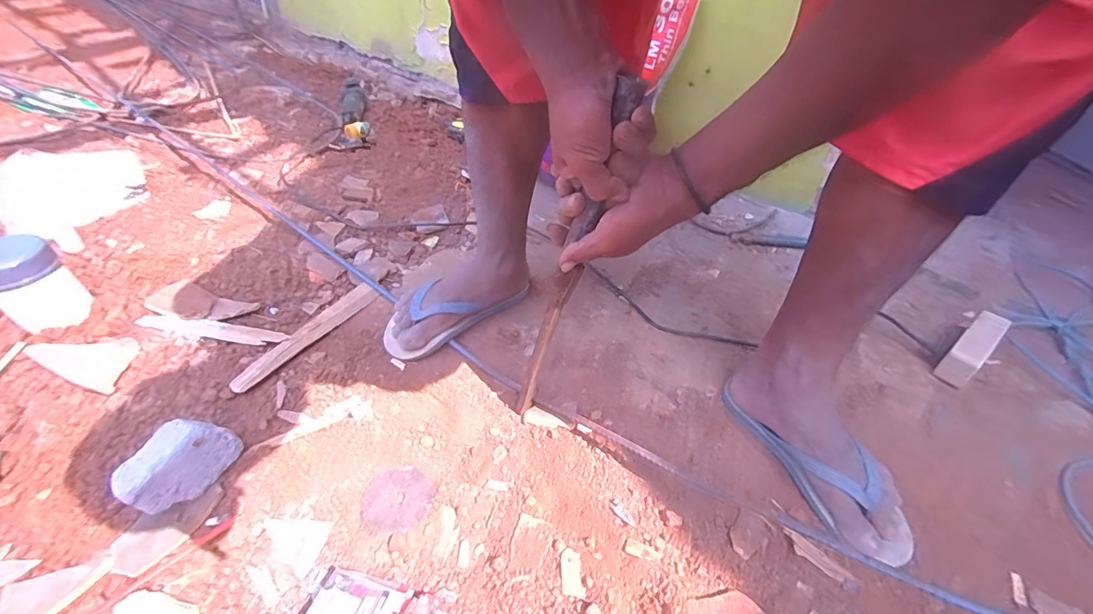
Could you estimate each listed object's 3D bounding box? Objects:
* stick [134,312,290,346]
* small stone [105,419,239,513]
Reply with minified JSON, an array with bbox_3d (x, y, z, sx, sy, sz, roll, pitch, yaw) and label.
[{"bbox_3d":[-0.502,0.034,0.691,0.234,0.012,0.033,10,41,4],"label":"stick"},{"bbox_3d":[-0.390,0.170,0.492,0.046,0.082,0.098,20,42,15],"label":"small stone"}]

